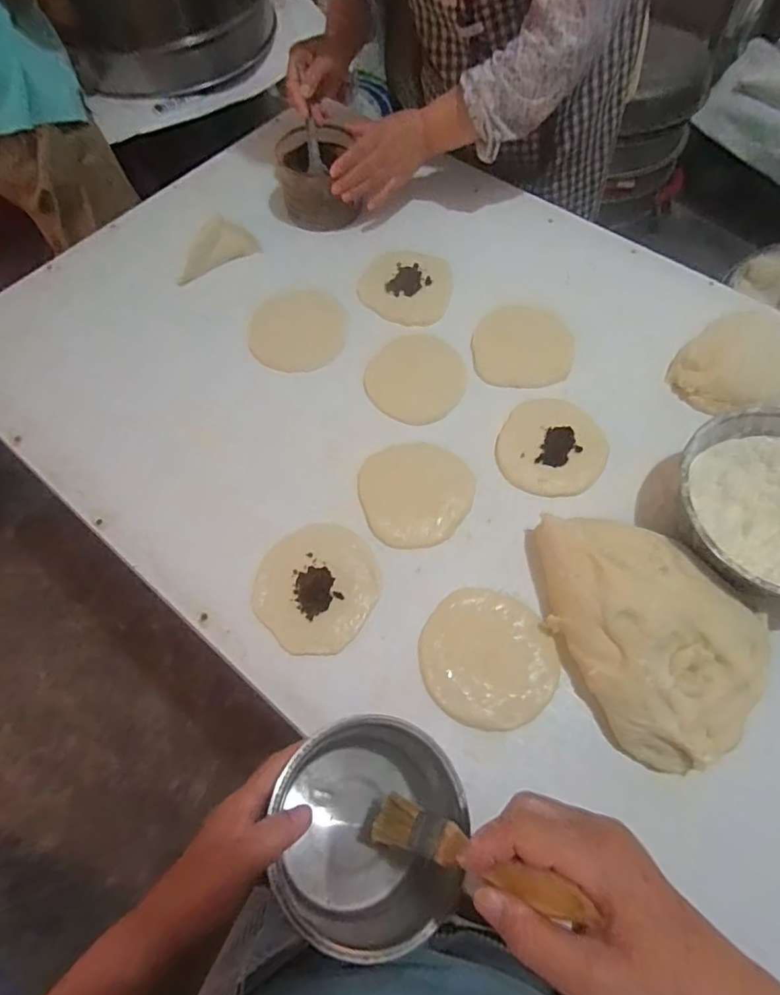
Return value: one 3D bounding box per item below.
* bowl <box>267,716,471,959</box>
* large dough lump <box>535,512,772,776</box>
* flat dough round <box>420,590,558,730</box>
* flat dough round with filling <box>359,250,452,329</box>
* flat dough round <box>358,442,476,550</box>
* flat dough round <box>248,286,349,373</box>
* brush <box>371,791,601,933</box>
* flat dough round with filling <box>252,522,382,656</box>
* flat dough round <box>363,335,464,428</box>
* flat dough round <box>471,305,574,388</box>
[{"bbox_3d":[-0.012,0.242,0.376,0.148,0.081,0.148,4,60,-7],"label":"bowl"},{"bbox_3d":[0.246,0.114,0.510,0.176,0.075,0.254,-29,68,-12],"label":"large dough lump"},{"bbox_3d":[0.097,0.158,0.521,0.131,0.008,0.126,0,65,1],"label":"flat dough round"},{"bbox_3d":[0.023,-0.302,0.745,0.127,0.008,0.139,0,65,1],"label":"flat dough round with filling"},{"bbox_3d":[0.032,-0.007,0.604,0.127,0.007,0.129,0,65,1],"label":"flat dough round"},{"bbox_3d":[-0.124,-0.231,0.719,0.126,0.007,0.139,3,65,3],"label":"flat dough round"},{"bbox_3d":[0.041,0.203,0.301,0.009,0.168,0.027,28,63,-25],"label":"brush"},{"bbox_3d":[-0.077,0.092,0.556,0.127,0.012,0.132,0,65,1],"label":"flat dough round with filling"},{"bbox_3d":[0.033,-0.155,0.676,0.125,0.005,0.127,0,65,1],"label":"flat dough round"},{"bbox_3d":[0.174,-0.194,0.686,0.127,0.012,0.113,-3,65,0],"label":"flat dough round"}]

